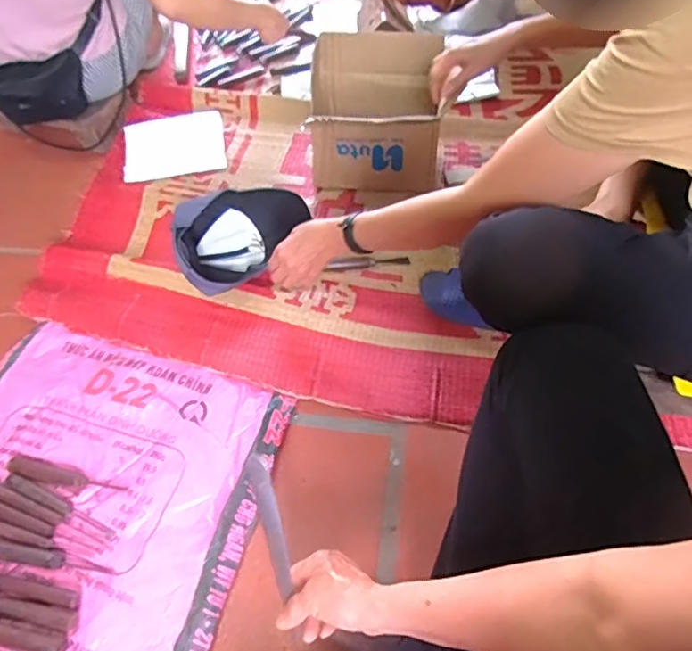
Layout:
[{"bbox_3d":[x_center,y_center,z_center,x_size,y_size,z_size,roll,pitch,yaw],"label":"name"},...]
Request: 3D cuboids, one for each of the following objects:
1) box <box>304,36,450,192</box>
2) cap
[{"bbox_3d":[0.051,-0.391,1.053,0.220,0.206,0.215,-1,53,2],"label":"box"},{"bbox_3d":[-0.193,-0.163,0.955,0.144,0.103,0.246,23,57,18],"label":"cap"}]

